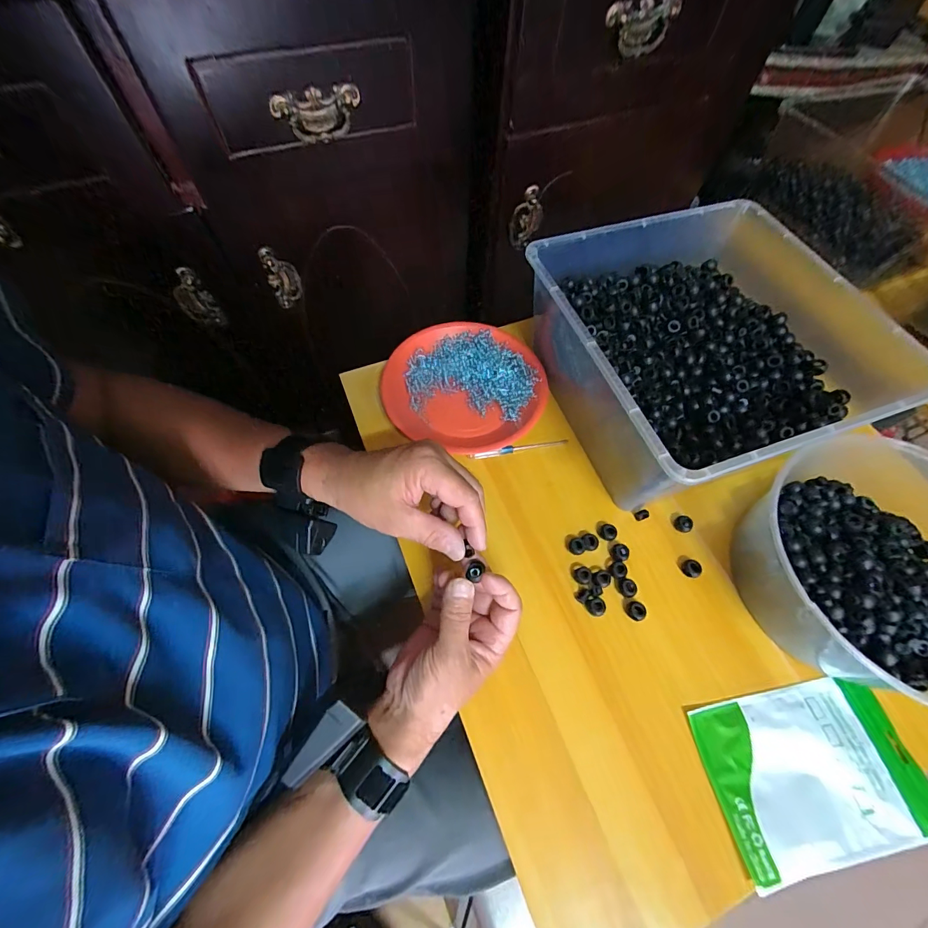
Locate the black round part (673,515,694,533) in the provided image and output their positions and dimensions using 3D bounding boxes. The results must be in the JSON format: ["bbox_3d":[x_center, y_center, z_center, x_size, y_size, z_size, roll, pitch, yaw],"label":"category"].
[{"bbox_3d":[0.238,0.066,0.438,0.017,0.013,0.018,1,63,-2],"label":"black round part"}]

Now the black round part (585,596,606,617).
[{"bbox_3d":[0.129,0.140,0.395,0.018,0.006,0.018,1,63,-2],"label":"black round part"}]

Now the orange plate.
[{"bbox_3d":[0.003,-0.098,0.514,0.194,0.035,0.182,1,63,-2],"label":"orange plate"}]

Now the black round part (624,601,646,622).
[{"bbox_3d":[0.168,0.144,0.394,0.017,0.009,0.018,1,63,-2],"label":"black round part"}]

